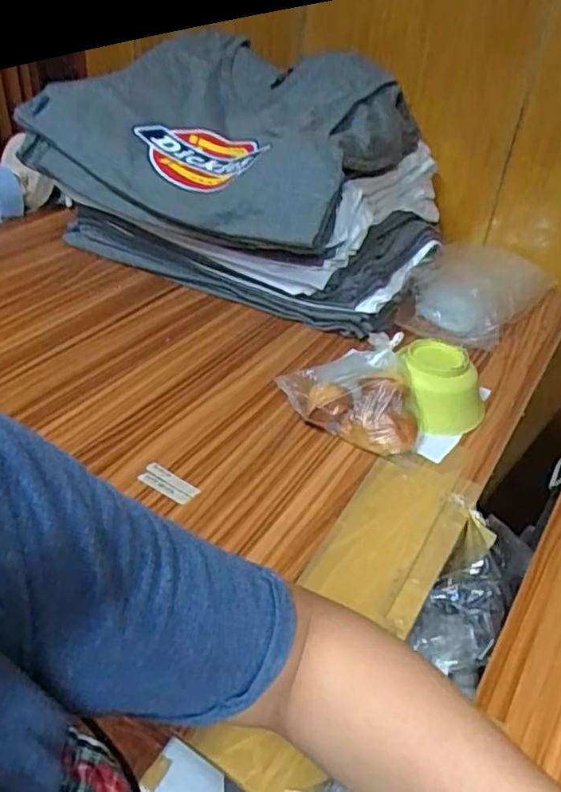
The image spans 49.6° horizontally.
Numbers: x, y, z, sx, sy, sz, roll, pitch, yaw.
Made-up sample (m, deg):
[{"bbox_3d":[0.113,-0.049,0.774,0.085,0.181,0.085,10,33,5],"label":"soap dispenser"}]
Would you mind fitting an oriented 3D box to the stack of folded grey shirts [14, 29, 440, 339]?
[{"bbox_3d":[-0.045,-0.333,0.936,0.547,0.291,0.383,22,40,22],"label":"stack of folded grey shirts"}]

